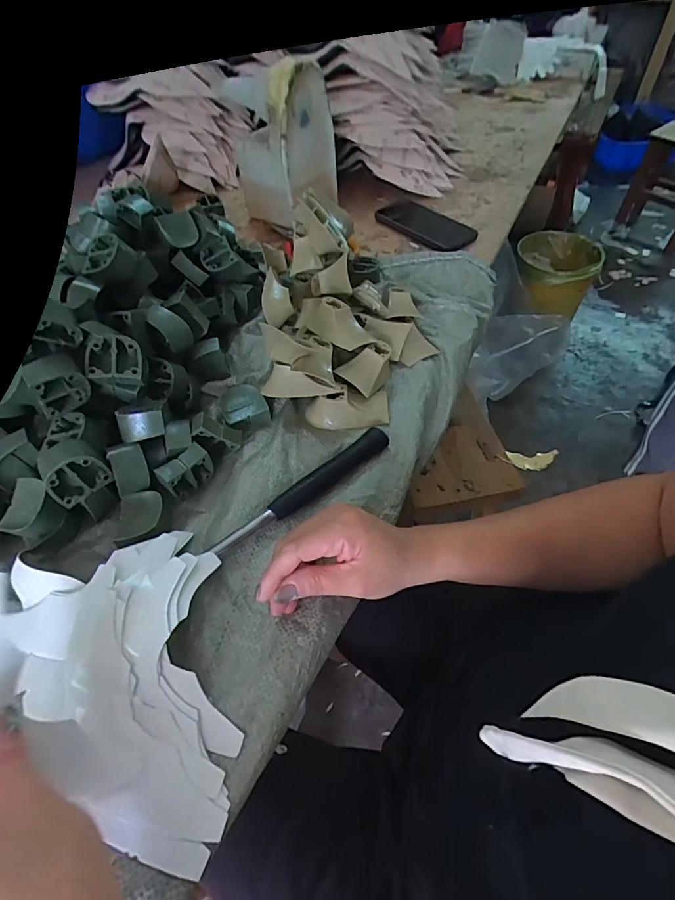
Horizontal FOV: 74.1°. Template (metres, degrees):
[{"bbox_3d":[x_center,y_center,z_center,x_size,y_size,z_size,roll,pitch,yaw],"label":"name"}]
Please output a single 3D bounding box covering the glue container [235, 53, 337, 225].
[{"bbox_3d":[-0.078,-0.464,0.679,0.119,0.188,0.114,37,62,27],"label":"glue container"}]

